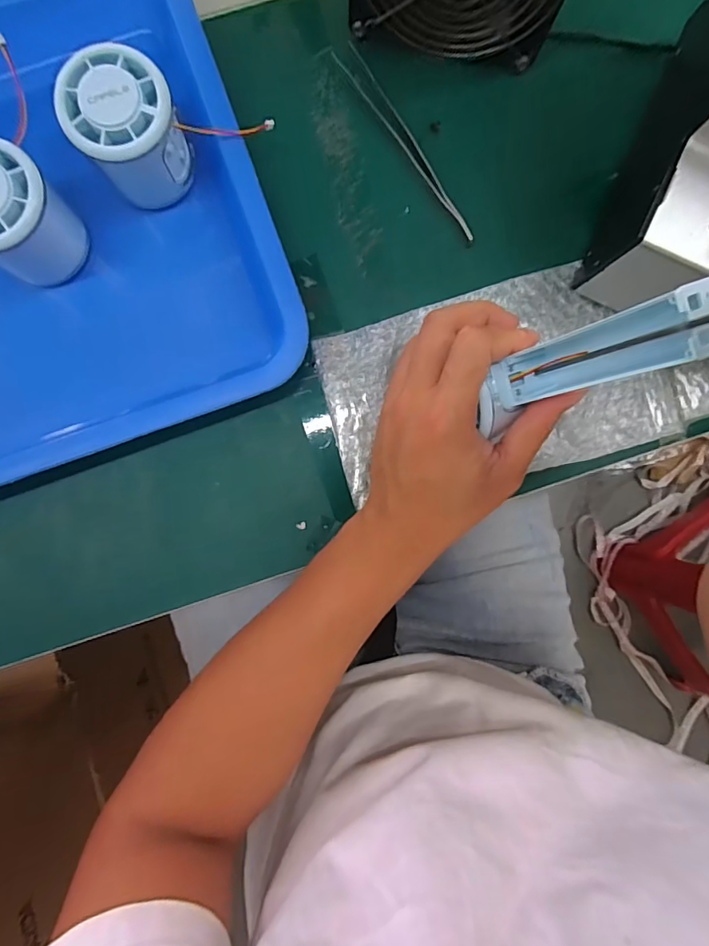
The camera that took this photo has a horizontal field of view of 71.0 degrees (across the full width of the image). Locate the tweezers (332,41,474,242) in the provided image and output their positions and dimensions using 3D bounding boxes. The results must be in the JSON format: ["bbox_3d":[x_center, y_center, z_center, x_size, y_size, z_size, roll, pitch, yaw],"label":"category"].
[{"bbox_3d":[0.033,-0.207,0.312,0.013,0.004,0.142,-34,92,0],"label":"tweezers"}]

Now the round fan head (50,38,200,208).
[{"bbox_3d":[-0.124,-0.190,0.282,0.053,0.063,0.054,0,92,-1],"label":"round fan head"}]

